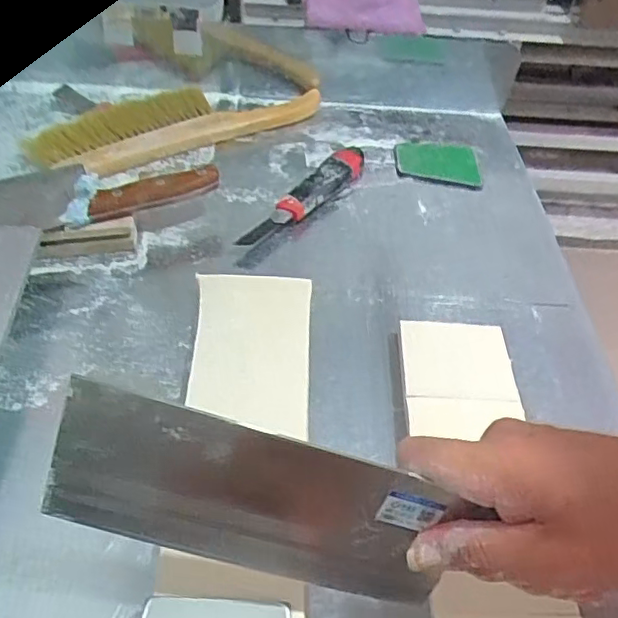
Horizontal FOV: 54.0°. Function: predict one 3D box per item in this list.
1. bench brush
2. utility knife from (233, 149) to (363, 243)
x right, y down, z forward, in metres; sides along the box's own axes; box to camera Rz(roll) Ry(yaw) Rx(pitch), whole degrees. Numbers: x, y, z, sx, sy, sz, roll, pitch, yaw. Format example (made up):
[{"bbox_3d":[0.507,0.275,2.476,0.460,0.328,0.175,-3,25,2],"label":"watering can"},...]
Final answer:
[{"bbox_3d":[-0.150,-0.226,0.712,0.346,0.031,0.113,-28,57,-27],"label":"bench brush"},{"bbox_3d":[-0.002,-0.117,0.625,0.038,0.025,0.192,33,53,21],"label":"utility knife"}]

